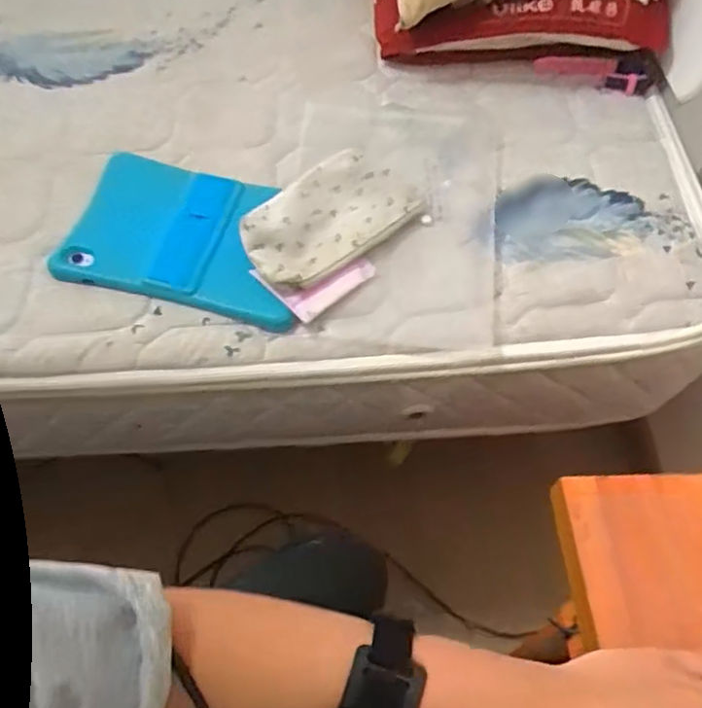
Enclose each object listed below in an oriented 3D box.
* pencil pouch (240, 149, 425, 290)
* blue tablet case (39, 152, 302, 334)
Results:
[{"bbox_3d":[-0.023,-0.147,0.696,0.202,0.034,0.111,-38,66,-23],"label":"pencil pouch"},{"bbox_3d":[-0.170,-0.129,0.698,0.266,0.030,0.172,14,58,7],"label":"blue tablet case"}]

